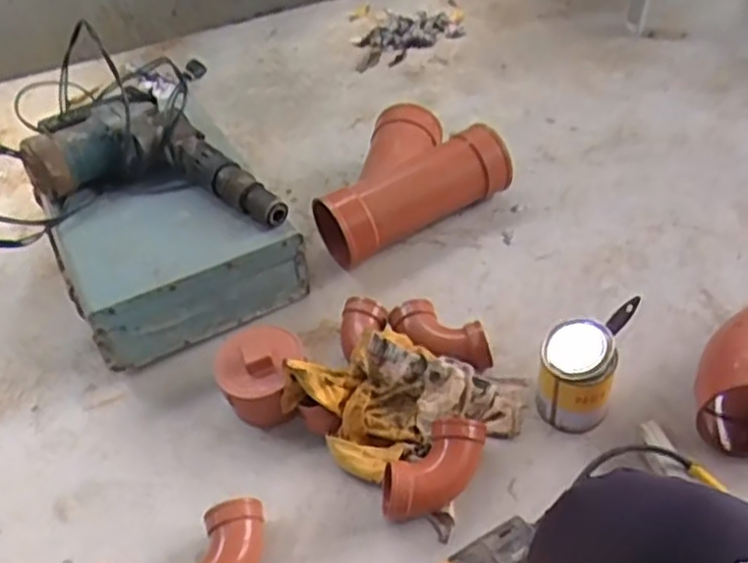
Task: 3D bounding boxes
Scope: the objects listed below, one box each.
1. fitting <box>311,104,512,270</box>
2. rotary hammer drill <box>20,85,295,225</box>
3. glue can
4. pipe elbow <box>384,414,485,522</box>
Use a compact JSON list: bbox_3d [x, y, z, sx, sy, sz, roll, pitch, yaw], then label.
[{"bbox_3d":[0.046,-0.147,1.104,0.288,0.140,0.172,-29,49,-19],"label":"fitting"},{"bbox_3d":[-0.319,-0.194,1.053,0.424,0.089,0.181,4,47,12],"label":"rotary hammer drill"},{"bbox_3d":[0.231,0.110,0.805,0.081,0.115,0.071,10,48,17],"label":"glue can"},{"bbox_3d":[0.066,0.206,0.777,0.144,0.053,0.064,-41,52,-8],"label":"pipe elbow"}]

